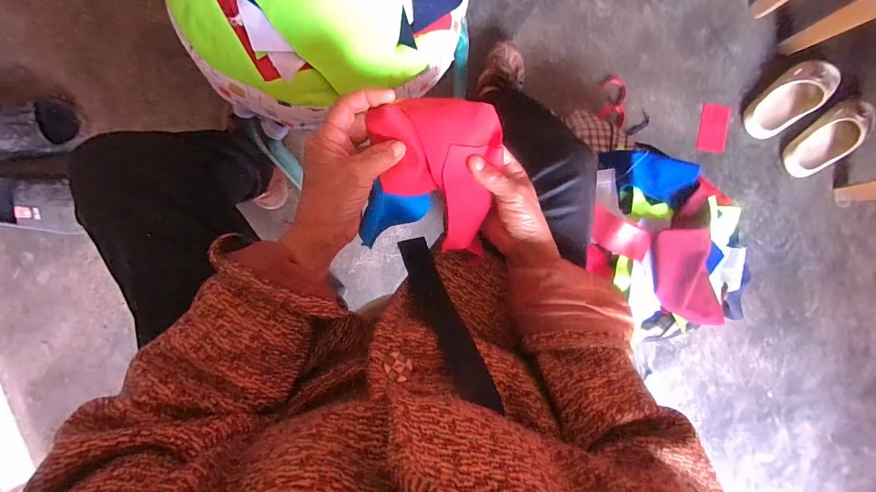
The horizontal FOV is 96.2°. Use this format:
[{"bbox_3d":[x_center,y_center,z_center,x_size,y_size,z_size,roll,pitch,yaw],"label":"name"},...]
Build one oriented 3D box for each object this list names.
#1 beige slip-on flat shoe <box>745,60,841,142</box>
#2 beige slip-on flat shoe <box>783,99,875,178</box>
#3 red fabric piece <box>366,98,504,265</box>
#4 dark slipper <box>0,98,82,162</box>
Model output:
[{"bbox_3d":[0.753,-0.316,0.837,0.205,0.057,0.095,-38,93,-3],"label":"beige slip-on flat shoe"},{"bbox_3d":[0.845,-0.234,0.840,0.206,0.063,0.096,-37,93,-3],"label":"beige slip-on flat shoe"},{"bbox_3d":[-0.002,-0.063,0.372,0.118,0.076,0.141,7,90,-4],"label":"red fabric piece"},{"bbox_3d":[-0.802,-0.200,0.716,0.257,0.063,0.099,-14,91,-4],"label":"dark slipper"}]

